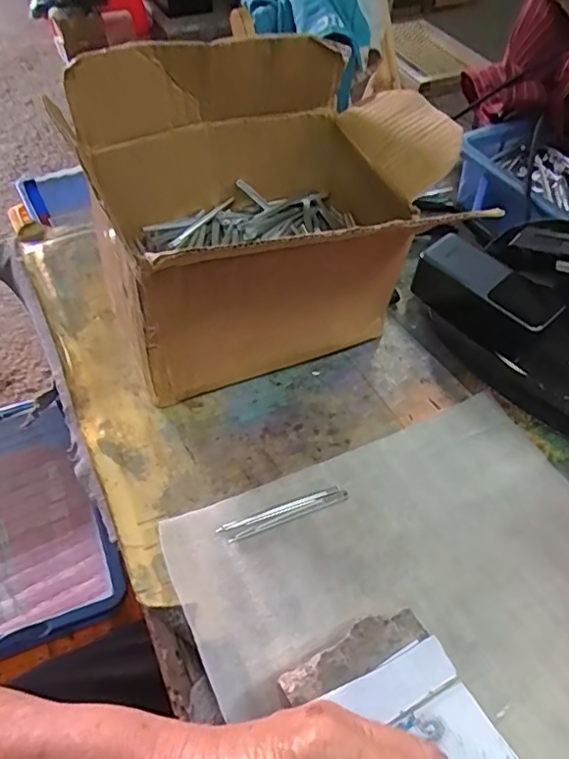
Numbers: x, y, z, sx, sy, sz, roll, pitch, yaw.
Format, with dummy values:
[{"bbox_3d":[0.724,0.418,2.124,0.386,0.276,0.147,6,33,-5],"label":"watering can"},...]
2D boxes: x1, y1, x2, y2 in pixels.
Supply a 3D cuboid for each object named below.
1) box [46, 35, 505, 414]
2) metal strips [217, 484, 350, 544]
[{"bbox_3d":[-0.010,-0.129,0.468,0.259,0.223,0.197,-15,55,-15],"label":"box"},{"bbox_3d":[0.000,0.098,0.420,0.097,0.004,0.015,-17,54,-15],"label":"metal strips"}]

